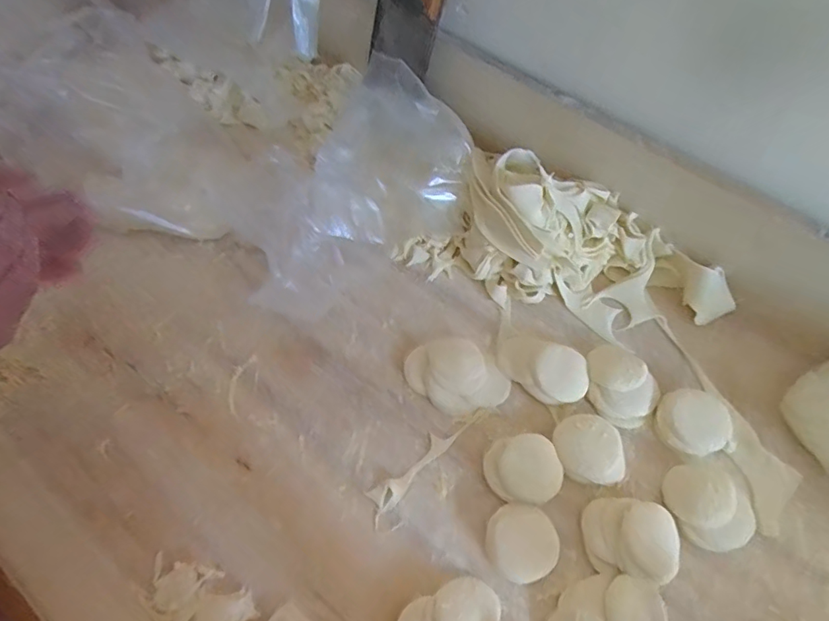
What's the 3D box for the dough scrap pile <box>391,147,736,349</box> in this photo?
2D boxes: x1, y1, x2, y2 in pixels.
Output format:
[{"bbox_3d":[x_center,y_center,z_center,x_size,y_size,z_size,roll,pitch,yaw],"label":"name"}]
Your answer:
[{"bbox_3d":[0.169,-0.064,0.541,0.321,0.093,0.167,31,70,15],"label":"dough scrap pile"}]

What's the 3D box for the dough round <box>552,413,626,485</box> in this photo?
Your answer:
[{"bbox_3d":[0.167,0.135,0.484,0.060,0.029,0.064,-1,66,1],"label":"dough round"}]

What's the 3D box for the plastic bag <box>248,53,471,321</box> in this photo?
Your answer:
[{"bbox_3d":[-0.067,-0.119,0.528,0.269,0.170,0.128,-31,68,-12],"label":"plastic bag"}]

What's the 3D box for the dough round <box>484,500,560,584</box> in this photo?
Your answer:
[{"bbox_3d":[0.098,0.211,0.456,0.063,0.012,0.063,-1,80,8],"label":"dough round"}]

